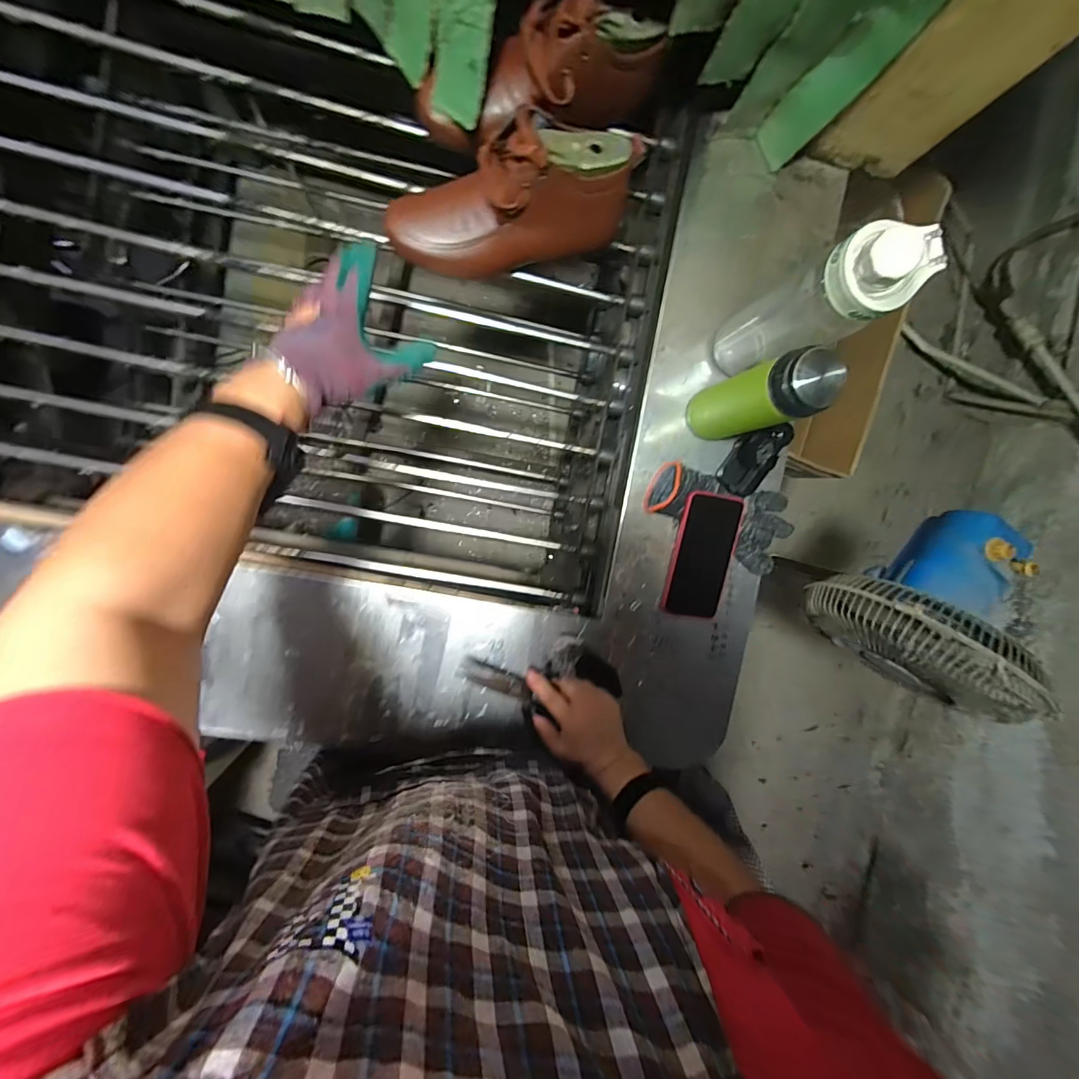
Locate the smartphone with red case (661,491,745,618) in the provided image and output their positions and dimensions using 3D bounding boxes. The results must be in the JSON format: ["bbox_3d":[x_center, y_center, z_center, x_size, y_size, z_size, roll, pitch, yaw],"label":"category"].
[{"bbox_3d":[0.212,0.022,0.599,0.079,0.018,0.164,7,104,-10],"label":"smartphone with red case"}]

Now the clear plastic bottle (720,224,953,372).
[{"bbox_3d":[0.266,-0.228,0.457,0.067,0.241,0.069,-1,95,-9],"label":"clear plastic bottle"}]

